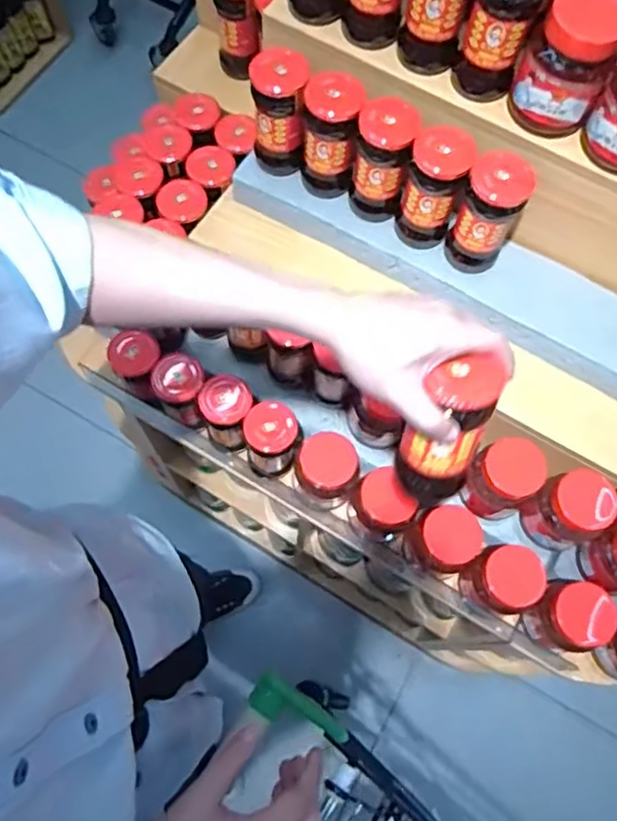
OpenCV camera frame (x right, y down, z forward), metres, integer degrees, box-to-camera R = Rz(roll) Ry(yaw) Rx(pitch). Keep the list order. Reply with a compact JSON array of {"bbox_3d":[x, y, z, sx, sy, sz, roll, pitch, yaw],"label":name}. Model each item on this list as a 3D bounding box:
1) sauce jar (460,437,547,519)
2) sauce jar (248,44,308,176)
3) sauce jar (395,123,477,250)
[{"bbox_3d":[0.242,0.086,0.820,0.077,0.091,0.084,1,69,-1],"label":"sauce jar"},{"bbox_3d":[-0.035,-0.355,0.777,0.060,0.132,0.061,1,69,-1],"label":"sauce jar"},{"bbox_3d":[0.144,-0.255,0.750,0.064,0.142,0.066,1,69,-1],"label":"sauce jar"}]

